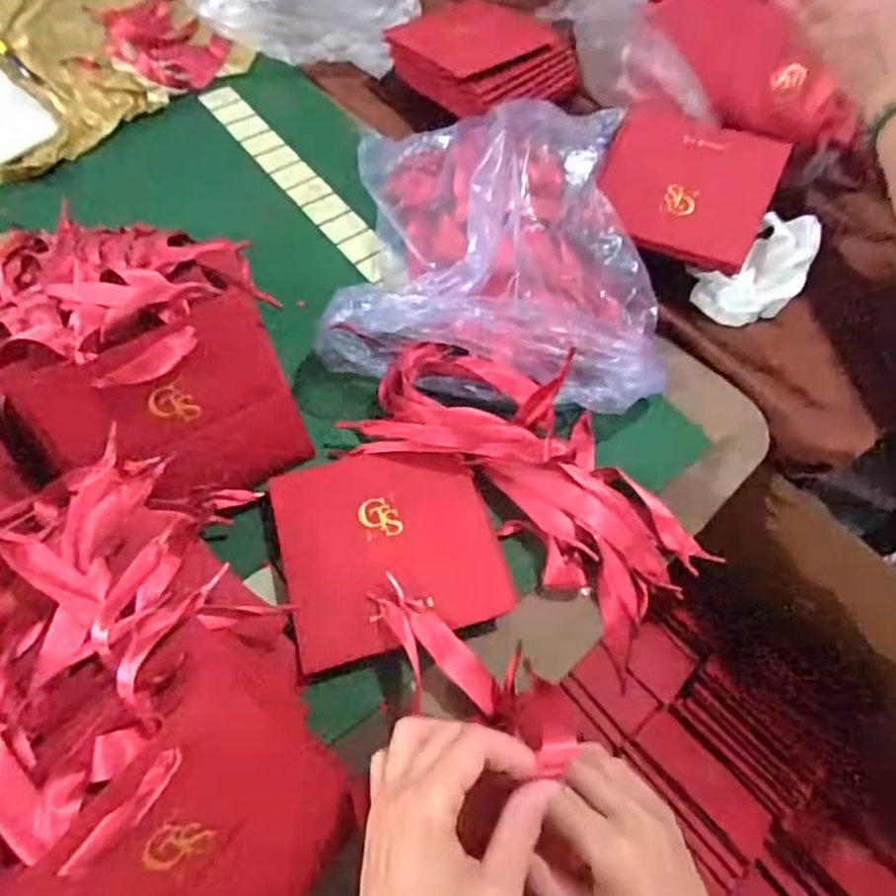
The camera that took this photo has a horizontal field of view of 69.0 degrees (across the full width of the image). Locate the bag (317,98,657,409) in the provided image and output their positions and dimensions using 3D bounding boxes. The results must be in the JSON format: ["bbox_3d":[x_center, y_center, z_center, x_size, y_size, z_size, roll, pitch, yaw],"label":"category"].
[{"bbox_3d":[0.037,-0.176,0.556,0.259,0.089,0.325,3,60,-2],"label":"bag"}]

